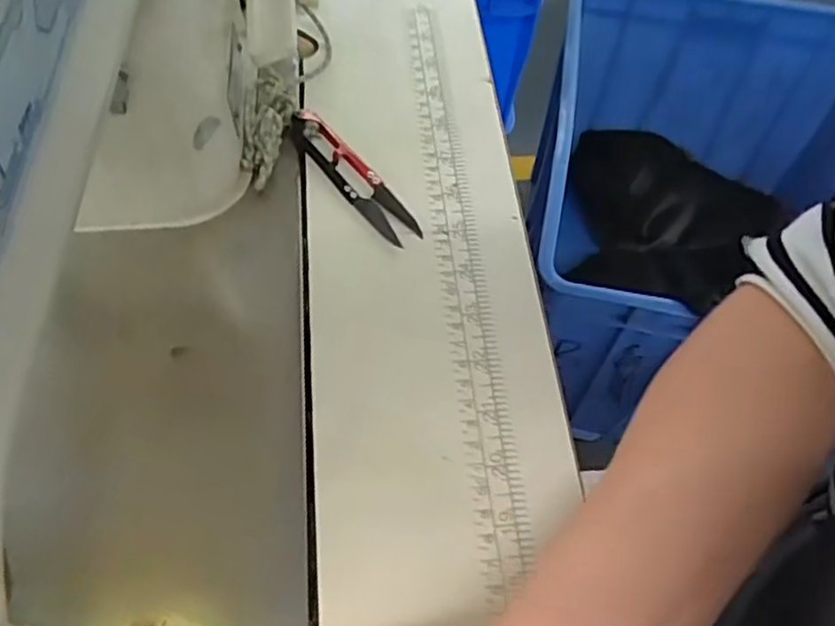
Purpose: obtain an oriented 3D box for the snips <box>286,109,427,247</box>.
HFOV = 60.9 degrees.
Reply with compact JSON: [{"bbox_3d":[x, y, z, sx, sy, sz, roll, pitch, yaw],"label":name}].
[{"bbox_3d":[-0.037,-0.078,0.398,0.024,0.008,0.106,-34,66,-20],"label":"snips"}]

